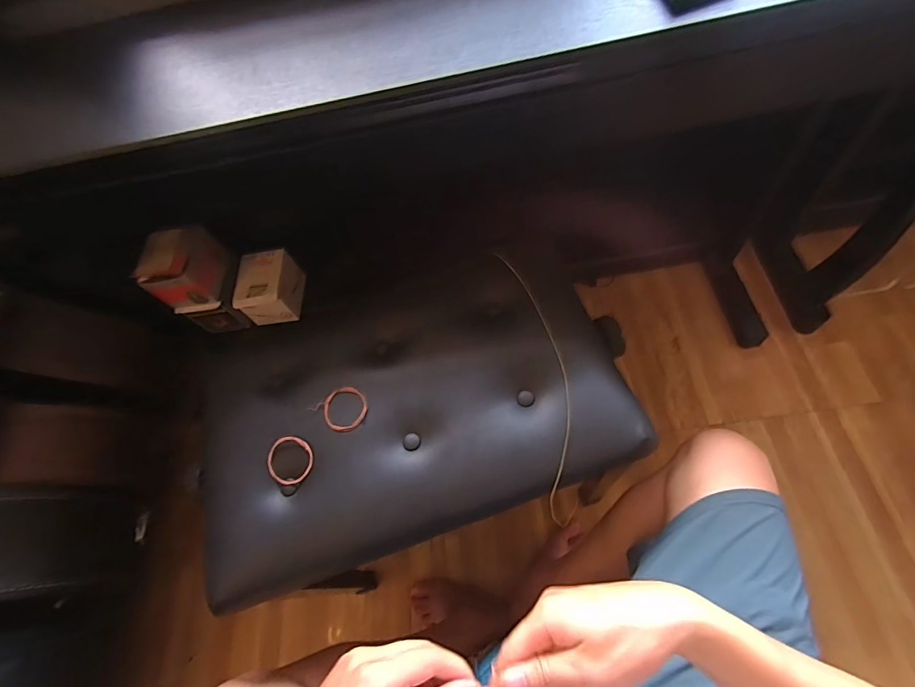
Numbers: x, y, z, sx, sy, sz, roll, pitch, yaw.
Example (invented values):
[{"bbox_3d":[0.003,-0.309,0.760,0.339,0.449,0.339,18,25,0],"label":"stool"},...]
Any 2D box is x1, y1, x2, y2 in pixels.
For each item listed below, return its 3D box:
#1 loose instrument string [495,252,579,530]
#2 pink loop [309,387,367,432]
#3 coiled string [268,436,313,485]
[{"bbox_3d":[0.105,0.028,0.535,0.052,0.026,0.345,-12,61,4],"label":"loose instrument string"},{"bbox_3d":[-0.141,0.081,0.554,0.056,0.004,0.057,-4,62,8],"label":"pink loop"},{"bbox_3d":[-0.204,0.141,0.539,0.056,0.010,0.056,-2,81,9],"label":"coiled string"}]

